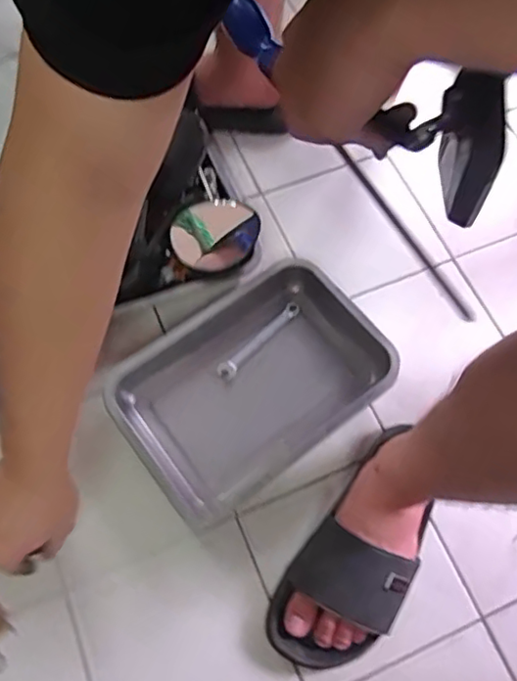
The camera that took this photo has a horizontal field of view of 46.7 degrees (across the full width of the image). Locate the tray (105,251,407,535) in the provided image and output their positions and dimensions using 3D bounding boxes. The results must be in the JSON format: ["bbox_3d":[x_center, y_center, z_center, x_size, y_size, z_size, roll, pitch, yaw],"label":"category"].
[{"bbox_3d":[-0.008,0.050,0.708,0.304,0.042,0.209,-34,71,-15],"label":"tray"}]

